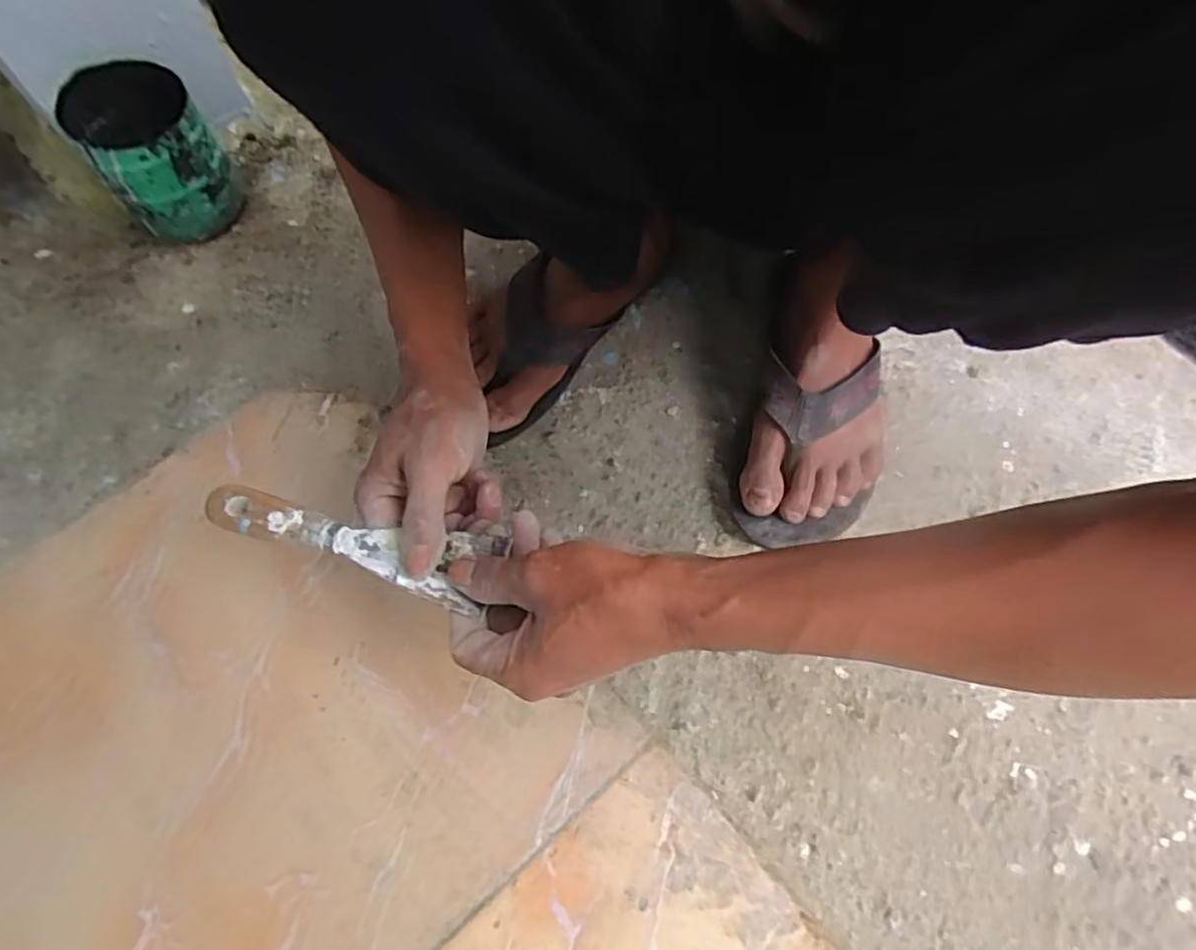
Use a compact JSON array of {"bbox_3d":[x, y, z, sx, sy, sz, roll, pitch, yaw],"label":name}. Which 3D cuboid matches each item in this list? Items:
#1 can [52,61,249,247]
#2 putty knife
[{"bbox_3d":[-0.376,-0.272,0.569,0.090,0.130,0.086,0,66,-1],"label":"can"},{"bbox_3d":[-0.137,0.033,0.365,0.164,0.010,0.040,15,66,7],"label":"putty knife"}]

